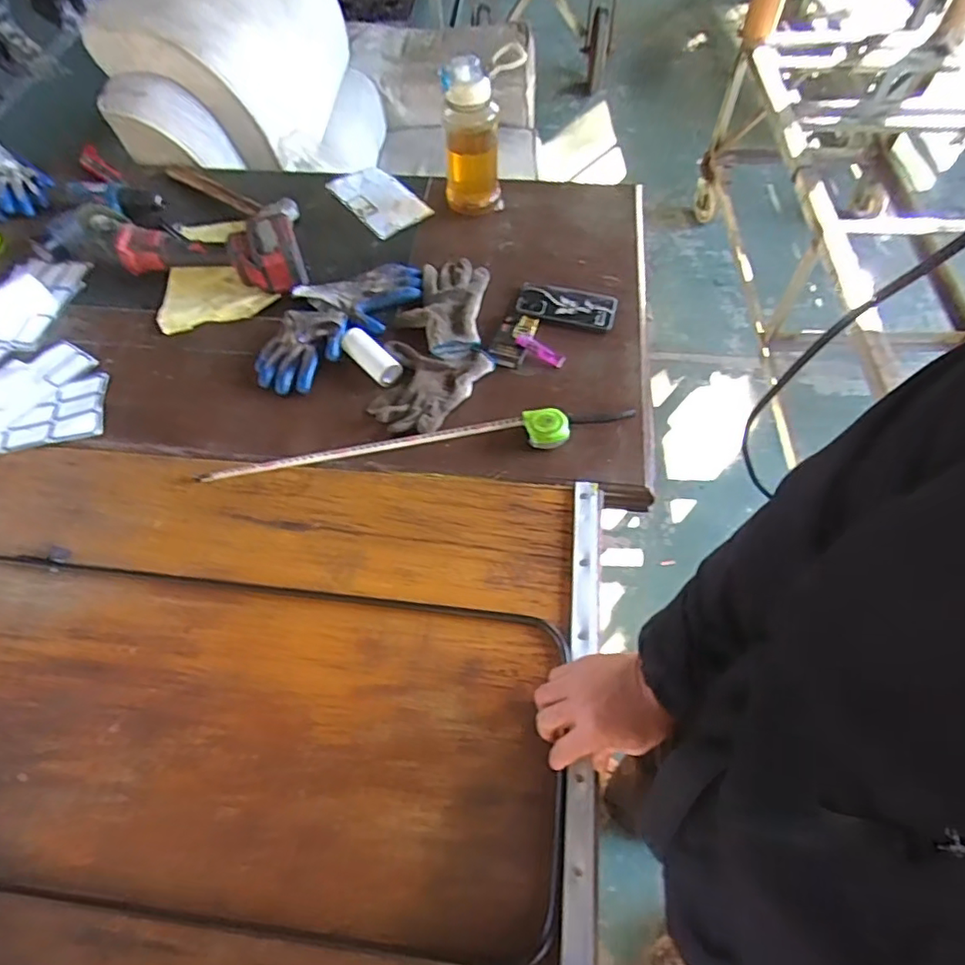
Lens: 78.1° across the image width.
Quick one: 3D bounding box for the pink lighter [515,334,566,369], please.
[{"bbox_3d":[0.089,-0.205,0.920,0.085,0.009,0.021,36,67,20],"label":"pink lighter"}]

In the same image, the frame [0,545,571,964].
[{"bbox_3d":[-0.352,0.264,0.665,0.887,0.022,0.365,3,59,5],"label":"frame"}]

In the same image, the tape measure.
[{"bbox_3d":[-0.138,-0.052,0.835,0.516,0.032,0.058,-6,60,-2],"label":"tape measure"}]

